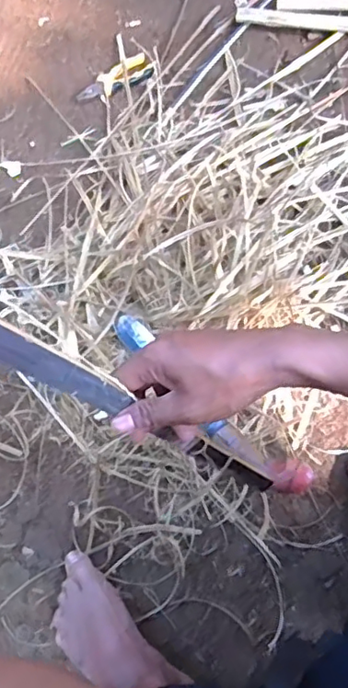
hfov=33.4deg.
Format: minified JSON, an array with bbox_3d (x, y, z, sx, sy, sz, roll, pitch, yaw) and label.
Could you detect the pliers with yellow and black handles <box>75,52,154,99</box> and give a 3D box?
[{"bbox_3d":[-0.106,-0.474,1.042,0.143,0.012,0.063,-29,70,-8],"label":"pliers with yellow and black handles"}]

